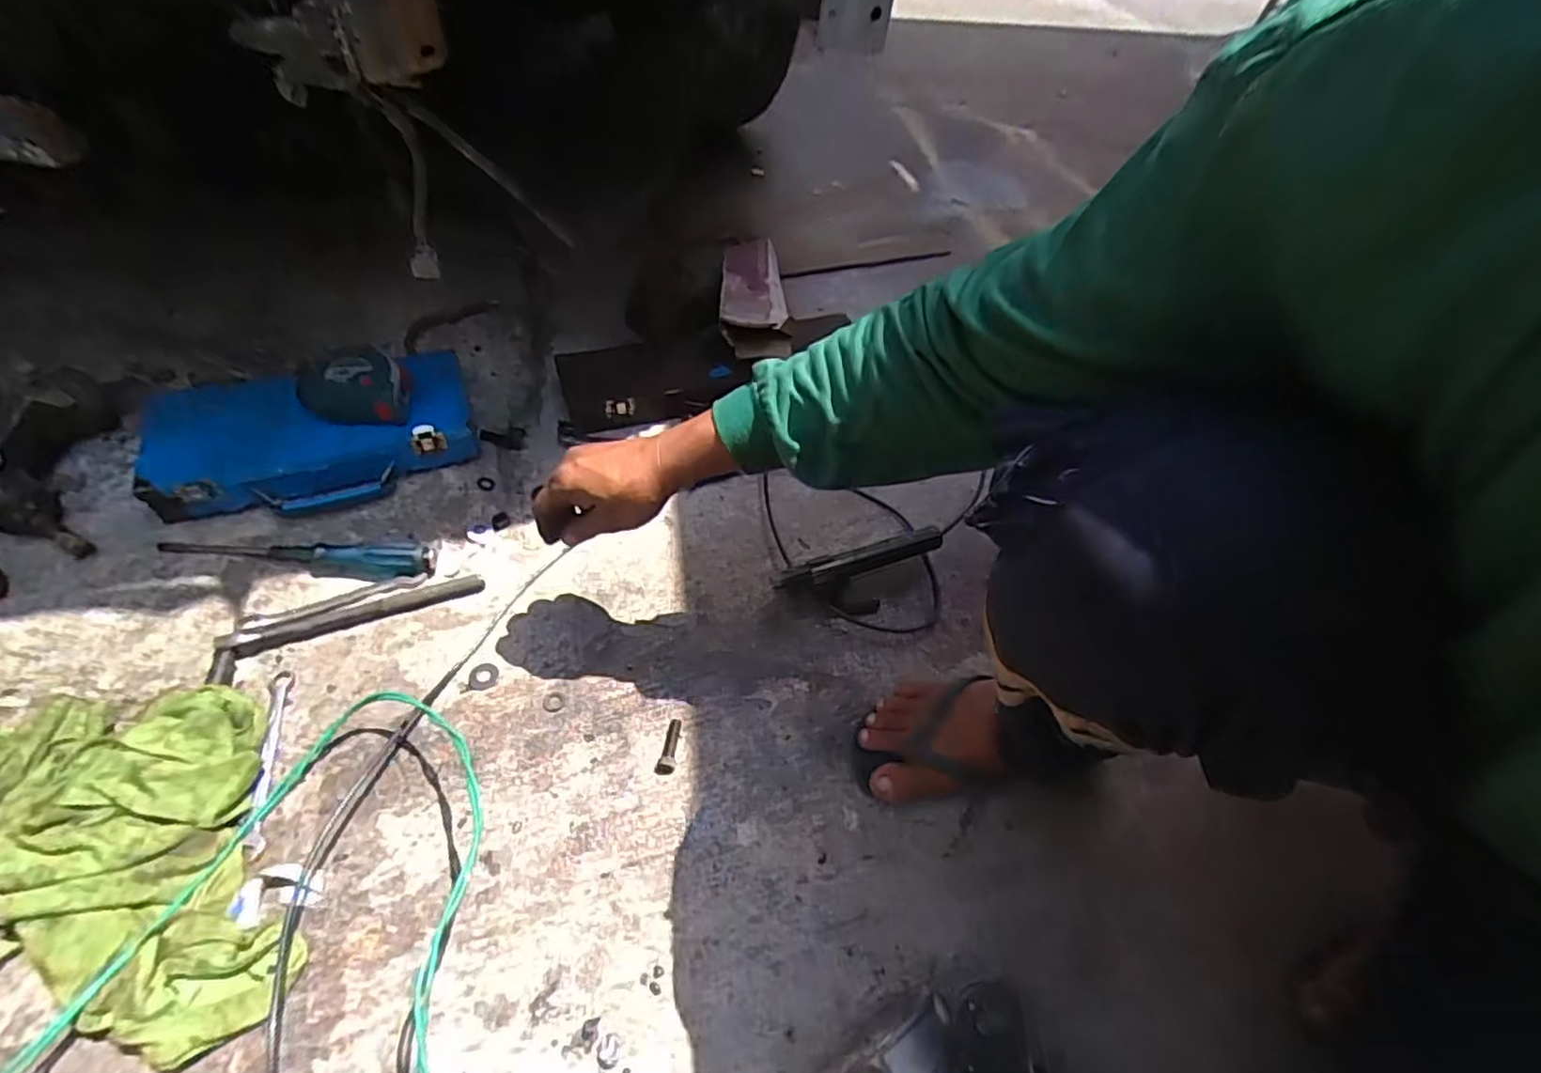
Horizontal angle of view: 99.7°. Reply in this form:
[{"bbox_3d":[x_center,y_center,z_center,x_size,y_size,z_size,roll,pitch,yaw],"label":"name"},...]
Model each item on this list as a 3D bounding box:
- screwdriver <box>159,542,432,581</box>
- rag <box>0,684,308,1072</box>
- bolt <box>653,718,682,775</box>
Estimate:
[{"bbox_3d":[-0.478,0.016,0.667,0.242,0.025,0.031,4,53,-2],"label":"screwdriver"},{"bbox_3d":[-0.479,0.213,0.498,0.351,0.060,0.188,28,56,16],"label":"rag"},{"bbox_3d":[-0.091,0.188,0.586,0.016,0.009,0.051,8,53,2],"label":"bolt"}]

